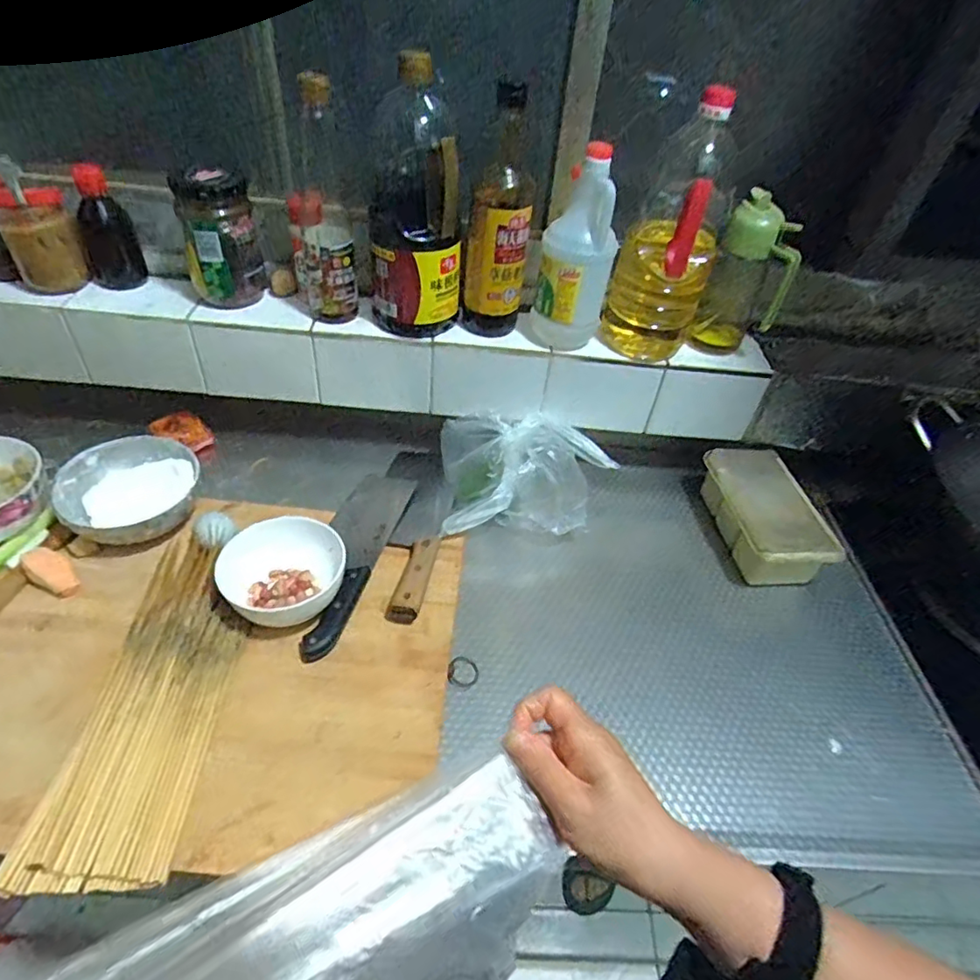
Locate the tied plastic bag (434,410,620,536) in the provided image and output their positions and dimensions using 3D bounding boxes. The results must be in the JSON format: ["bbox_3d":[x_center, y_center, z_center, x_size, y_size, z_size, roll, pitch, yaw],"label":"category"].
[{"bbox_3d":[0.051,-0.021,0.786,0.224,0.112,0.166,1,43,-7],"label":"tied plastic bag"}]

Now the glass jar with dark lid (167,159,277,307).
[{"bbox_3d":[-0.333,-0.313,0.726,0.093,0.148,0.085,-4,44,-12],"label":"glass jar with dark lid"}]

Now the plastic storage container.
[{"bbox_3d":[0.366,0.038,0.794,0.116,0.087,0.198,-1,44,-9],"label":"plastic storage container"}]

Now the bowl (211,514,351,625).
[{"bbox_3d":[-0.217,0.090,0.633,0.120,0.064,0.112,4,43,-4],"label":"bowl"}]

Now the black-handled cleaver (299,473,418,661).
[{"bbox_3d":[-0.168,0.069,0.711,0.083,0.019,0.314,7,36,8],"label":"black-handled cleaver"}]

